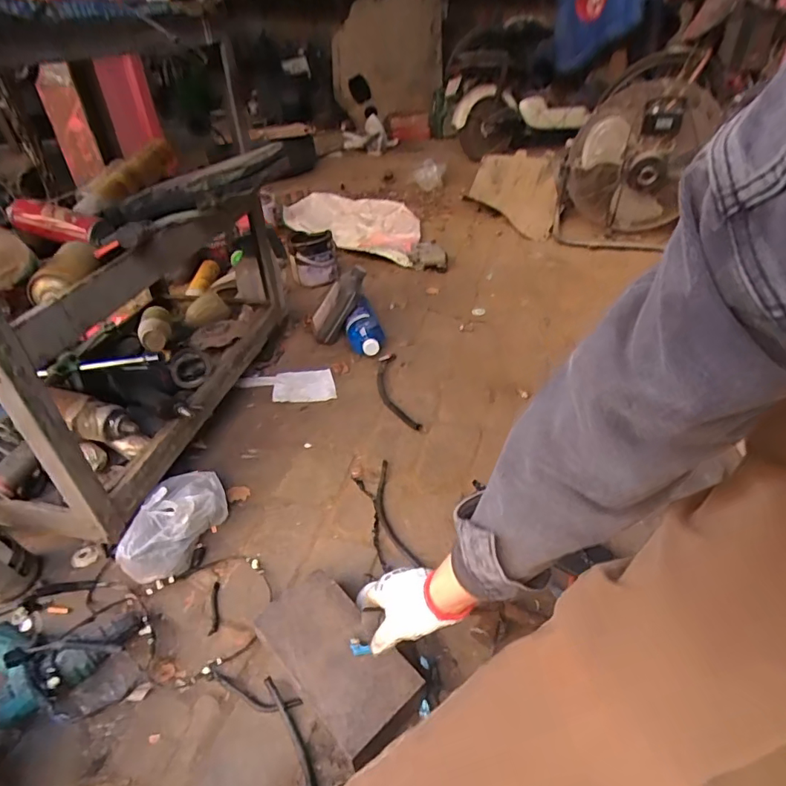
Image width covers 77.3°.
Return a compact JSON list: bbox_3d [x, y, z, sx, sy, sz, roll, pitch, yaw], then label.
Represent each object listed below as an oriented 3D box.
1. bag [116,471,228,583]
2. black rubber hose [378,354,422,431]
[{"bbox_3d":[-0.349,0.210,0.803,0.081,0.104,0.201,10,38,14],"label":"bag"},{"bbox_3d":[0.002,-0.004,1.124,0.060,0.031,0.286,-8,37,-9],"label":"black rubber hose"}]

